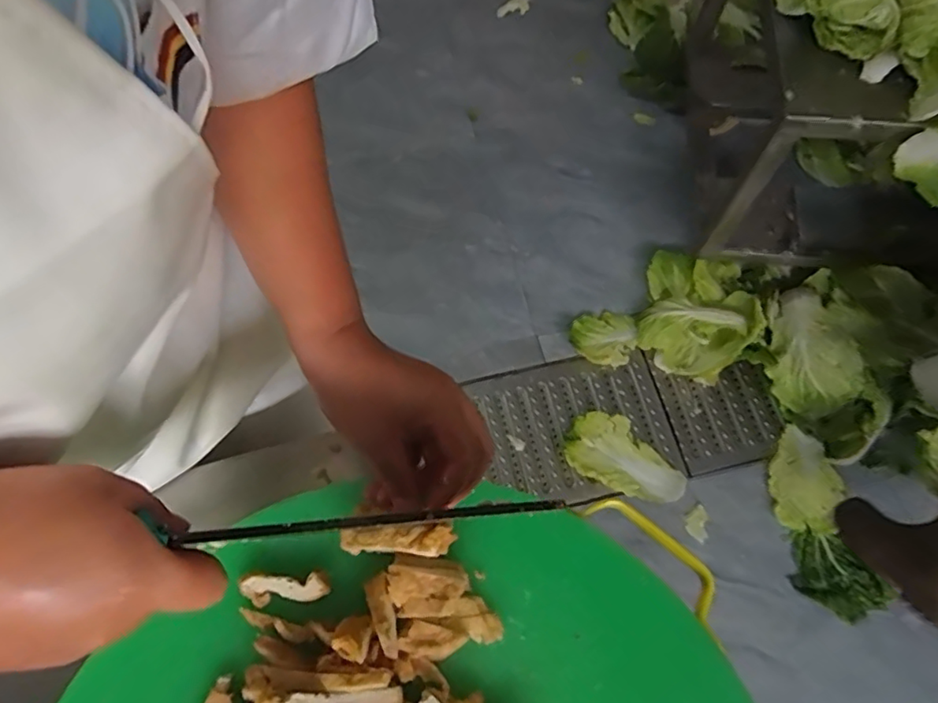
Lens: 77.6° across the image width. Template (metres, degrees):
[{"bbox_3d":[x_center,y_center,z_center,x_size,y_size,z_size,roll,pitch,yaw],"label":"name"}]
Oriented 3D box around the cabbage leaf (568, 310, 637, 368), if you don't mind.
[{"bbox_3d":[0.301,-0.027,1.308,0.144,0.026,0.121,1,66,2],"label":"cabbage leaf"}]

